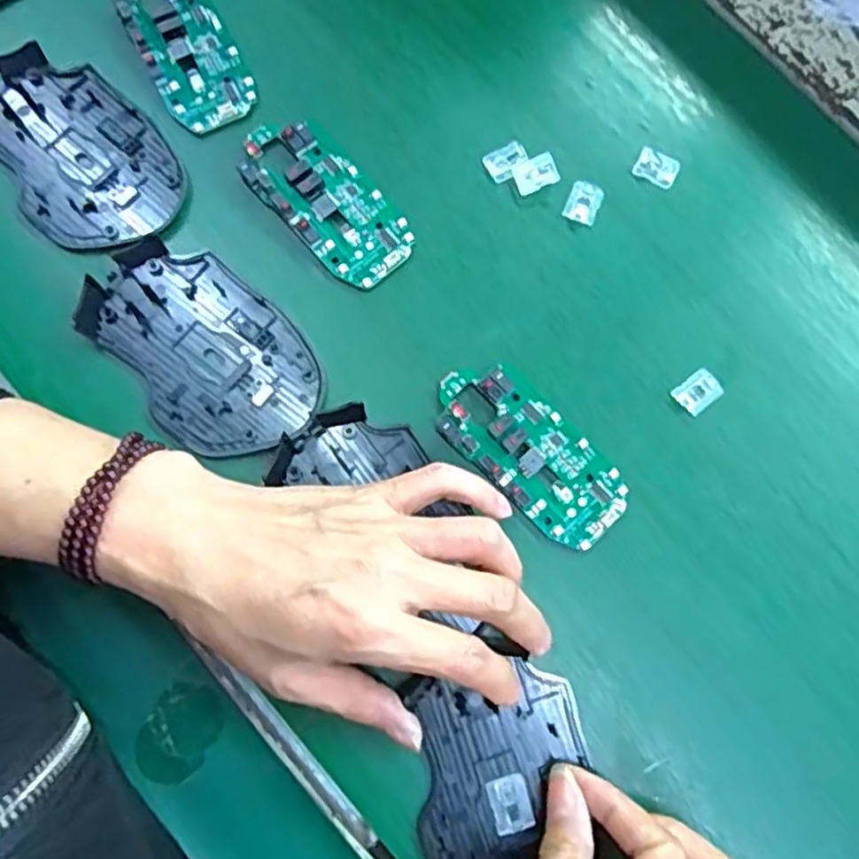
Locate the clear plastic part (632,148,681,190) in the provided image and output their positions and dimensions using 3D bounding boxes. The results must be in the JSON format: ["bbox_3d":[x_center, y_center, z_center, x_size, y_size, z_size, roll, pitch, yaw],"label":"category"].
[{"bbox_3d":[0.114,-0.131,0.355,0.021,0.004,0.016,29,80,4],"label":"clear plastic part"}]

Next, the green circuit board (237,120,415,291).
[{"bbox_3d":[-0.051,-0.112,0.343,0.045,0.008,0.096,-43,83,-8],"label":"green circuit board"}]

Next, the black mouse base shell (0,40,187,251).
[{"bbox_3d":[-0.175,-0.139,0.348,0.073,0.015,0.112,-38,82,-8],"label":"black mouse base shell"}]

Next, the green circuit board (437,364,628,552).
[{"bbox_3d":[0.046,0.010,0.322,0.097,0.009,0.046,44,81,7],"label":"green circuit board"}]

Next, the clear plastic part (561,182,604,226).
[{"bbox_3d":[0.077,-0.114,0.352,0.016,0.004,0.021,22,79,3],"label":"clear plastic part"}]

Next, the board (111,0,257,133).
[{"bbox_3d":[-0.127,-0.200,0.361,0.044,0.013,0.097,-28,81,-6],"label":"board"}]

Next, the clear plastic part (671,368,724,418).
[{"bbox_3d":[0.128,-0.018,0.333,0.022,0.005,0.016,-37,82,-8],"label":"clear plastic part"}]

